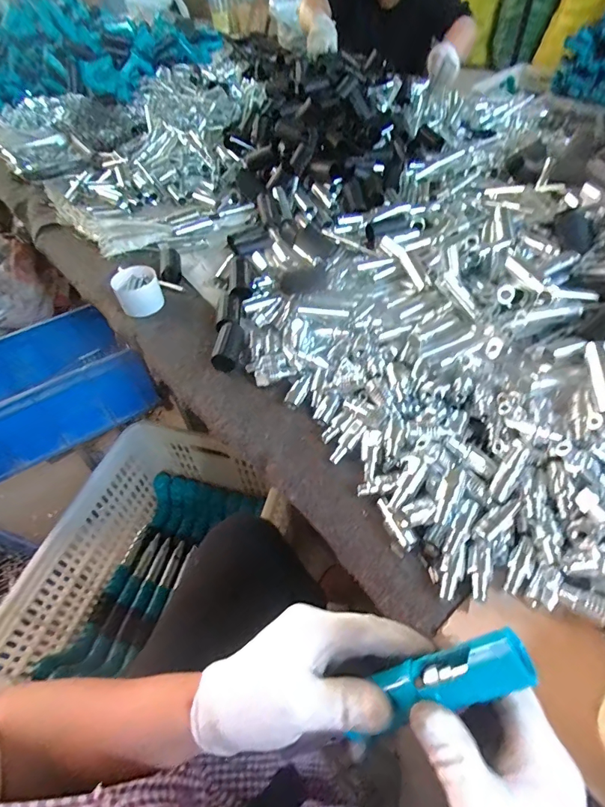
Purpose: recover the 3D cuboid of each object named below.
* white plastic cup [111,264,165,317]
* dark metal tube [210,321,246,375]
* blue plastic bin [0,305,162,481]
[{"bbox_3d":[-0.255,-0.176,0.651,0.066,0.054,0.058,-25,53,-15],"label":"white plastic cup"},{"bbox_3d":[-0.096,-0.078,0.556,0.031,0.026,0.079,6,52,10],"label":"dark metal tube"},{"bbox_3d":[-0.530,-0.028,0.818,0.395,0.136,0.290,-28,54,-17],"label":"blue plastic bin"}]

